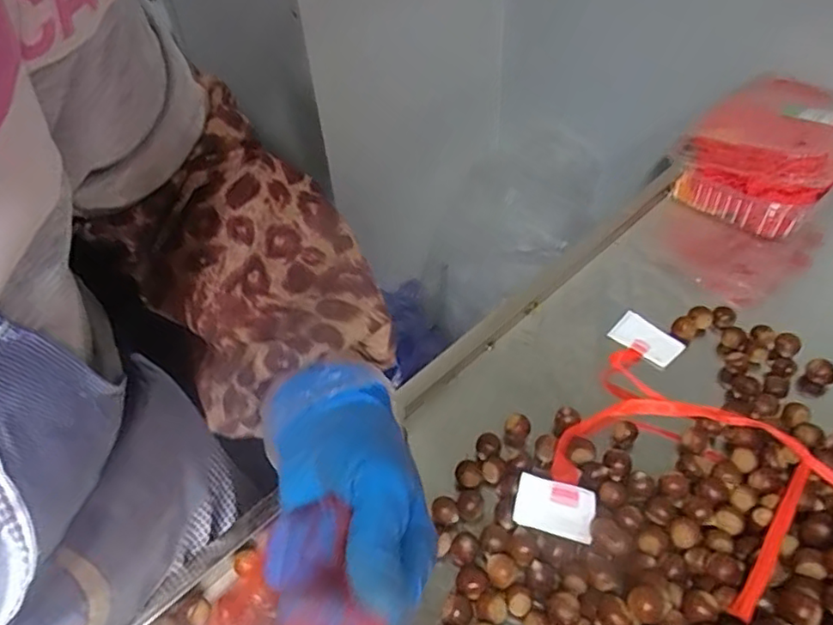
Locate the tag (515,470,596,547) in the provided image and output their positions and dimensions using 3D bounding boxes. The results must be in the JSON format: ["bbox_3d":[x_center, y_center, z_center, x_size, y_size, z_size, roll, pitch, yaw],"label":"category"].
[{"bbox_3d":[0.108,0.151,0.466,0.059,0.005,0.042,16,56,7],"label":"tag"}]

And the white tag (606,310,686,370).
[{"bbox_3d":[0.232,0.027,0.607,0.040,0.006,0.066,-37,55,-23],"label":"white tag"}]

